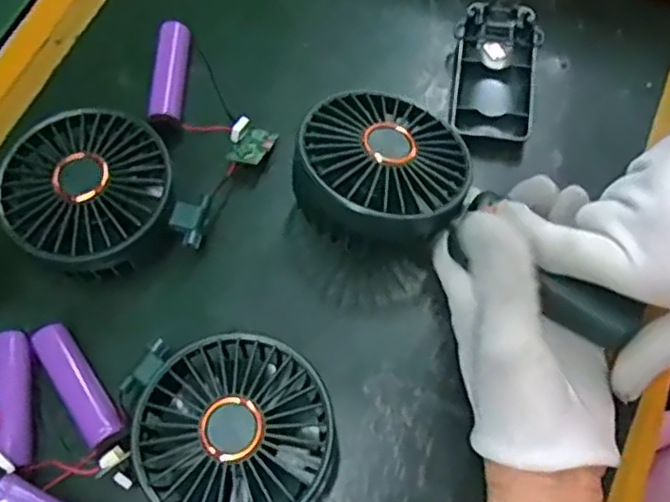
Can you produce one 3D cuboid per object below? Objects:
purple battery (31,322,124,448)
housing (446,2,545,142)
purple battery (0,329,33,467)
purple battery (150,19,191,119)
[{"bbox_3d":[-0.128,0.066,0.332,0.018,0.018,0.066,-34,71,-13],"label":"purple battery"},{"bbox_3d":[0.095,-0.108,0.406,0.051,0.018,0.093,12,68,5],"label":"housing"},{"bbox_3d":[-0.156,0.072,0.327,0.016,0.015,0.065,-10,67,-4],"label":"purple battery"},{"bbox_3d":[-0.099,-0.106,0.407,0.018,0.020,0.066,1,67,0],"label":"purple battery"}]

